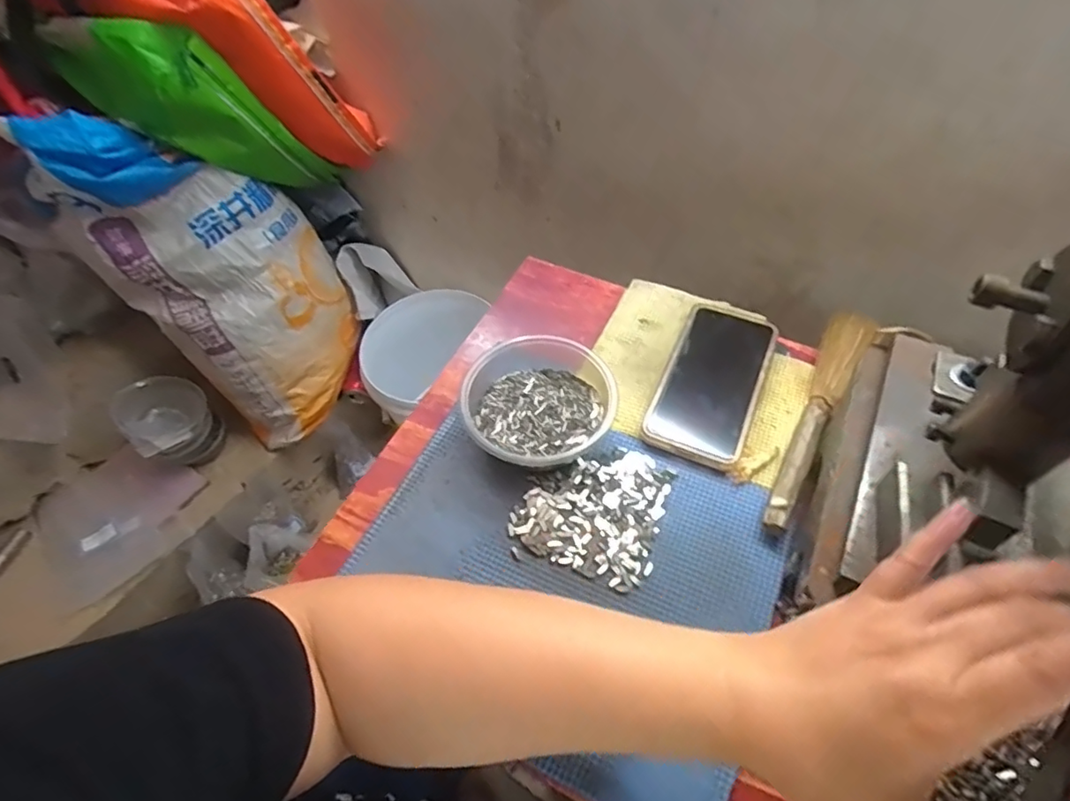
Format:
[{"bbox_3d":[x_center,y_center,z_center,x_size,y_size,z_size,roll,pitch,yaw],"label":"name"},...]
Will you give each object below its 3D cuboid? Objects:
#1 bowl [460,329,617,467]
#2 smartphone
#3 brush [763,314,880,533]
[{"bbox_3d":[0.004,-0.004,0.445,0.120,0.047,0.127,-1,55,1],"label":"bowl"},{"bbox_3d":[0.146,-0.020,0.469,0.073,0.012,0.153,21,58,16],"label":"smartphone"},{"bbox_3d":[0.225,0.008,0.444,0.033,0.017,0.229,24,59,18],"label":"brush"}]

